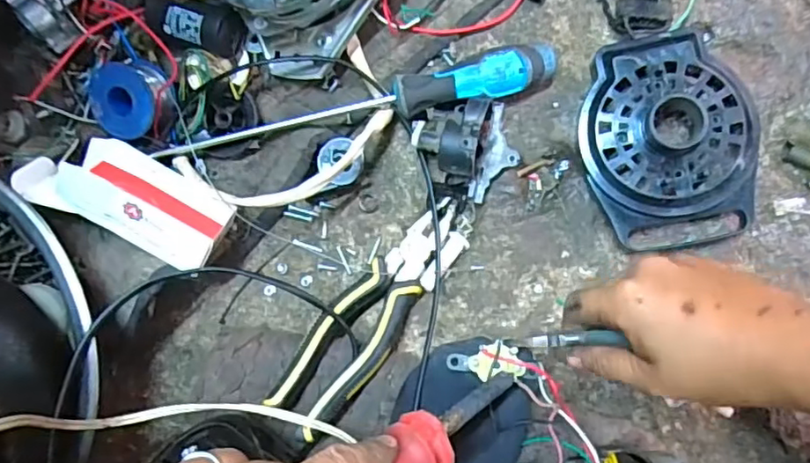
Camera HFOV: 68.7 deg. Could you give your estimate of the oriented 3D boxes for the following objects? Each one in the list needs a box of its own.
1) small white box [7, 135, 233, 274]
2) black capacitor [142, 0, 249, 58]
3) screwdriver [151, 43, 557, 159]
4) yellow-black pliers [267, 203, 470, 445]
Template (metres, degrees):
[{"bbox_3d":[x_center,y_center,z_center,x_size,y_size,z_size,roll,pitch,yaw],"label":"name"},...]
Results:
[{"bbox_3d":[-0.198,-0.024,0.418,0.147,0.042,0.058,25,120,-6],"label":"small white box"},{"bbox_3d":[-0.150,-0.148,0.429,0.079,0.028,0.034,15,91,9],"label":"black capacitor"},{"bbox_3d":[-0.041,-0.091,0.425,0.293,0.028,0.028,-10,88,4],"label":"screwdriver"},{"bbox_3d":[-0.020,0.058,0.426,0.050,0.023,0.186,37,76,7],"label":"yellow-black pliers"}]

